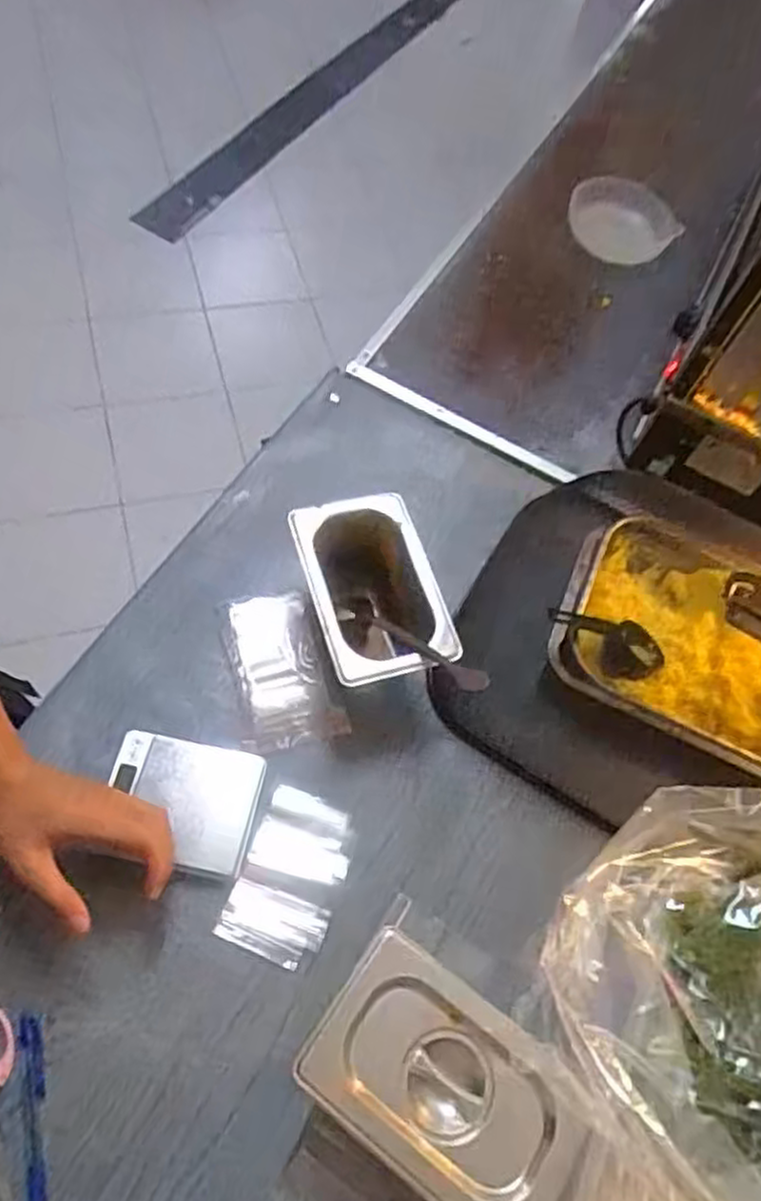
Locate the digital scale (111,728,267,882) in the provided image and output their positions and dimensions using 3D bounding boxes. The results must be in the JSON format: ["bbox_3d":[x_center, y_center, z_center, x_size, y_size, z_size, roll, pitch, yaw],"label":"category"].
[{"bbox_3d":[-0.173,0.173,0.646,0.128,0.018,0.102,11,58,3],"label":"digital scale"}]

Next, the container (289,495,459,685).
[{"bbox_3d":[-0.009,0.004,0.708,0.111,0.110,0.177,-12,65,-15],"label":"container"}]

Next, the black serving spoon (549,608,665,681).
[{"bbox_3d":[0.217,0.040,0.718,0.130,0.031,0.054,27,56,-21],"label":"black serving spoon"}]

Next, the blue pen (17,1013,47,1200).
[{"bbox_3d":[-0.245,0.369,0.527,0.017,0.012,0.135,-7,64,-13],"label":"blue pen"}]

